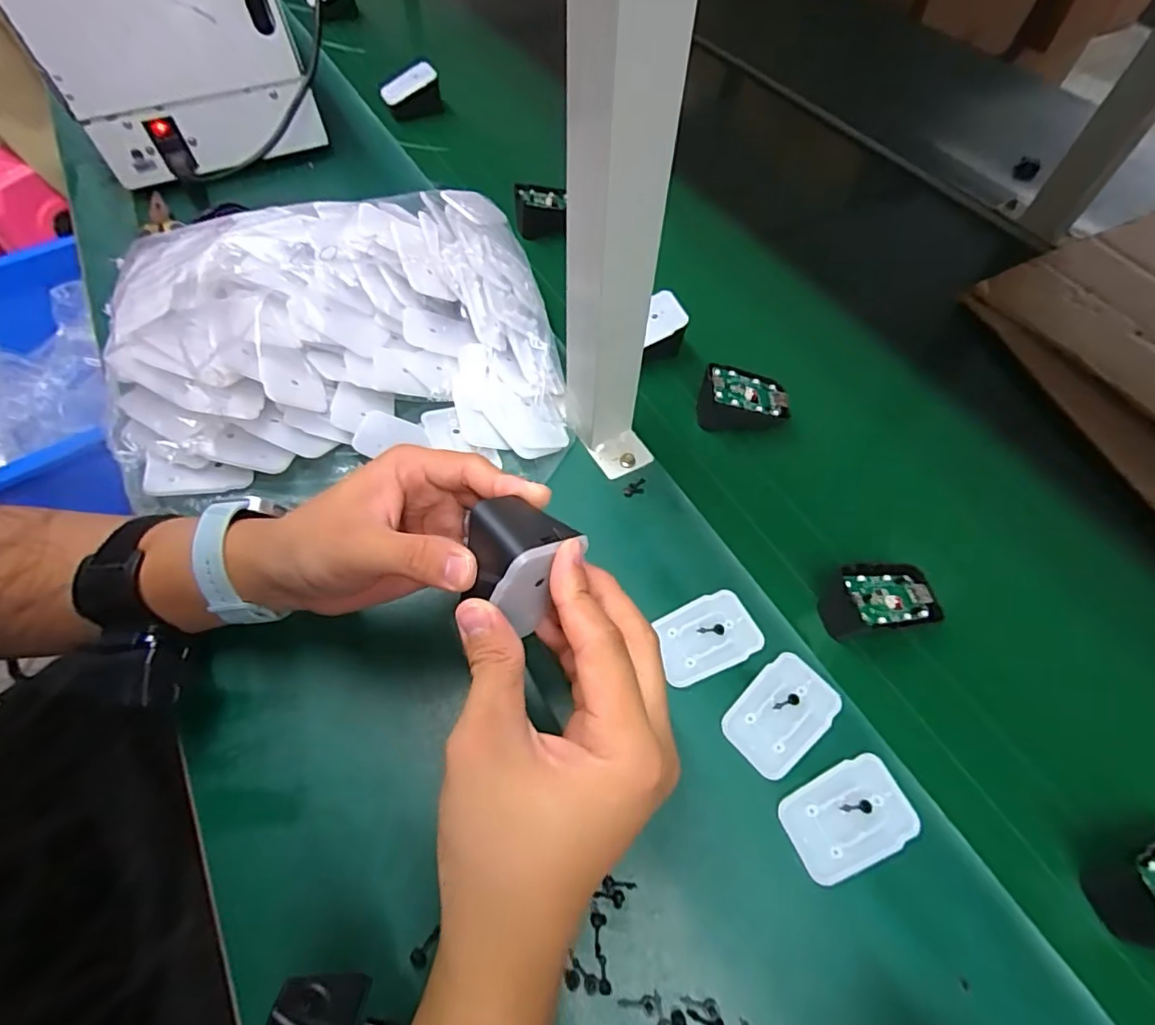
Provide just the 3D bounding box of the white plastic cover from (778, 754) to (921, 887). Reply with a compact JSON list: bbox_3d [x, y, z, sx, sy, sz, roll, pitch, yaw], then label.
[{"bbox_3d":[0.144,0.161,0.297,0.069,0.004,0.043,-22,61,-13],"label":"white plastic cover"}]

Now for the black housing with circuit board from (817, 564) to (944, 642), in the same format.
[{"bbox_3d":[0.194,0.055,0.358,0.066,0.033,0.041,-6,59,-4],"label":"black housing with circuit board"}]

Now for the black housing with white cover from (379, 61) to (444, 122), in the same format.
[{"bbox_3d":[-0.206,-0.524,0.698,0.075,0.048,0.040,-14,60,-9],"label":"black housing with white cover"}]

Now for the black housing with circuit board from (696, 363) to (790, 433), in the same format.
[{"bbox_3d":[0.128,-0.090,0.442,0.077,0.039,0.039,0,59,0],"label":"black housing with circuit board"}]

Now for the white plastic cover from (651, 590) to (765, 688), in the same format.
[{"bbox_3d":[0.079,0.076,0.348,0.065,0.009,0.043,-20,61,-12],"label":"white plastic cover"}]

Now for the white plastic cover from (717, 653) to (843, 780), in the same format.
[{"bbox_3d":[0.119,0.116,0.326,0.068,0.009,0.044,-38,66,-21],"label":"white plastic cover"}]

